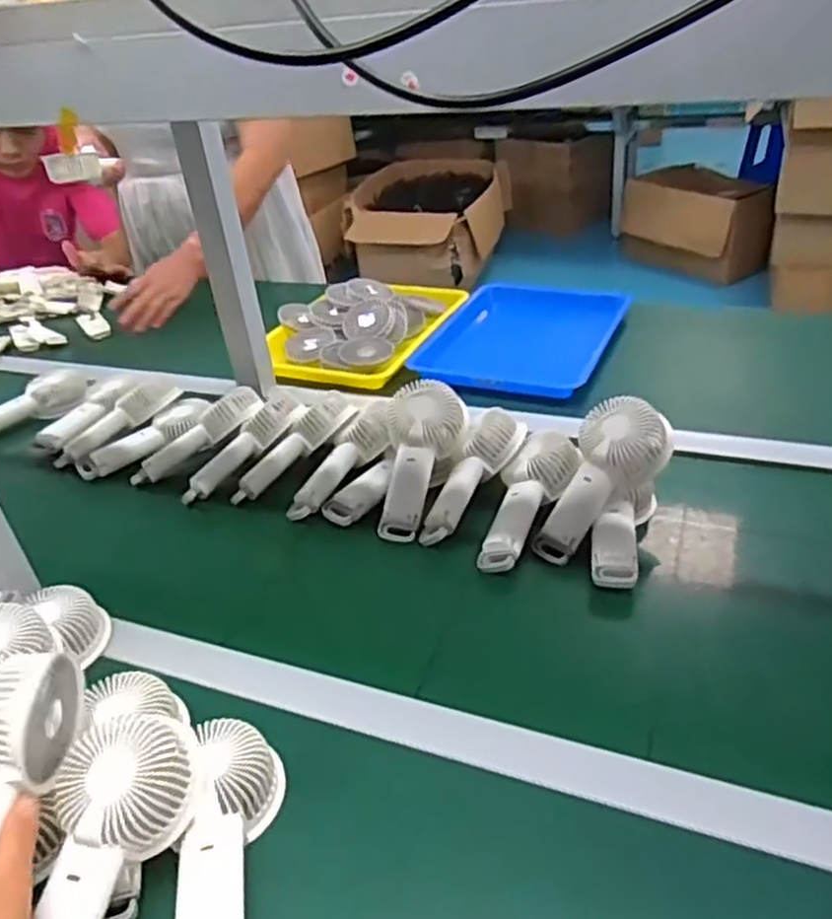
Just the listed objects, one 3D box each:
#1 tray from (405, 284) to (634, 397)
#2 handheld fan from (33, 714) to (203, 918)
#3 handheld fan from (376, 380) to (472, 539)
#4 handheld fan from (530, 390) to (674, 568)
[{"bbox_3d":[0.163,-0.190,1.096,0.257,0.043,0.347,9,37,21],"label":"tray"},{"bbox_3d":[-0.199,0.250,0.453,0.078,0.038,0.179,5,55,16],"label":"handheld fan"},{"bbox_3d":[-0.001,0.001,0.788,0.094,0.042,0.178,7,66,18],"label":"handheld fan"},{"bbox_3d":[0.175,0.021,0.725,0.078,0.050,0.177,32,85,43],"label":"handheld fan"}]

